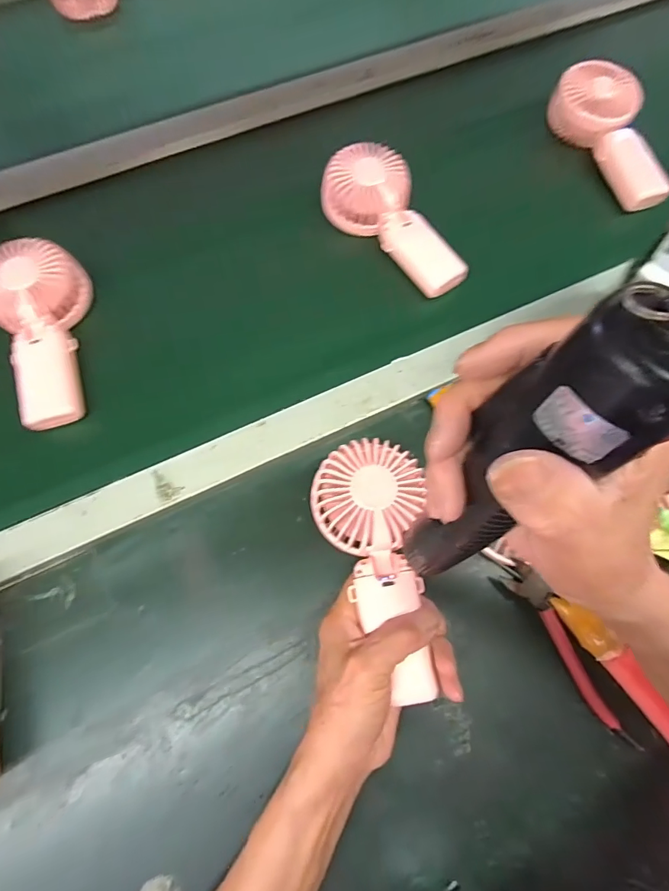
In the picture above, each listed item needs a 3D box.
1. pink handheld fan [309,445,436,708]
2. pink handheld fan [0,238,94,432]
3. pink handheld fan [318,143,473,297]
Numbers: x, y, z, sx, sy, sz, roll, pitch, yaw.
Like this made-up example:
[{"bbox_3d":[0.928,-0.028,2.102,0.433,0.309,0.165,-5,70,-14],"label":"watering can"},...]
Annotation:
[{"bbox_3d":[0.033,0.084,0.314,0.075,0.039,0.177,-12,78,-4],"label":"pink handheld fan"},{"bbox_3d":[-0.268,-0.106,0.406,0.085,0.040,0.177,-20,72,-7],"label":"pink handheld fan"},{"bbox_3d":[0.068,-0.234,0.453,0.086,0.043,0.180,-40,75,-13],"label":"pink handheld fan"}]

